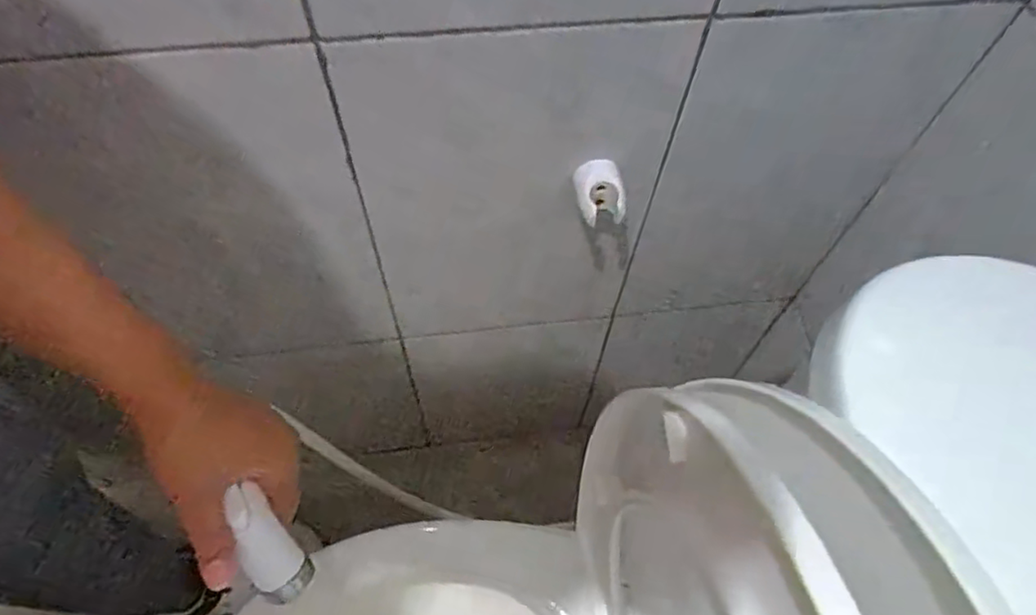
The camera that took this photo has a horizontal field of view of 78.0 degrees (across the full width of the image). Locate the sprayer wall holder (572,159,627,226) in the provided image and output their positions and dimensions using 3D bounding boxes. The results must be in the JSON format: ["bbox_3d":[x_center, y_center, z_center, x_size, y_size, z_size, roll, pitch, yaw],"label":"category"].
[{"bbox_3d":[0.065,-0.092,0.518,0.045,0.032,0.046,8,60,3],"label":"sprayer wall holder"}]

